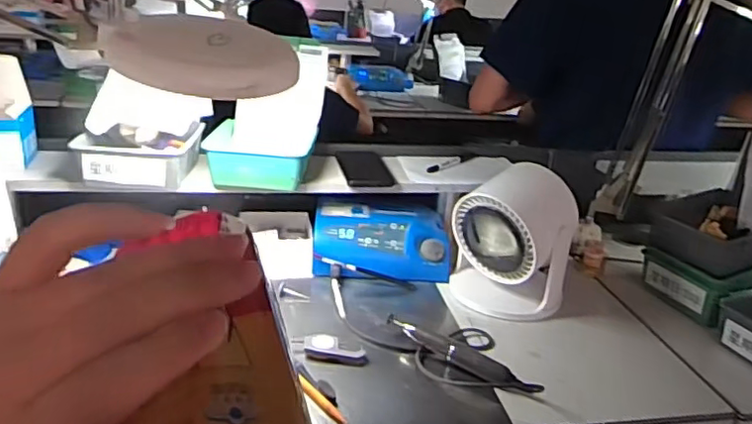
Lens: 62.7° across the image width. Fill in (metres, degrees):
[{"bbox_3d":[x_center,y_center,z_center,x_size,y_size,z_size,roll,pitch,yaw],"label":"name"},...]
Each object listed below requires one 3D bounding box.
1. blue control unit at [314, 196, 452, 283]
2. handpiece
[{"bbox_3d":[0.009,0.046,1.066,0.228,0.076,0.160,2,22,-4],"label":"blue control unit"},{"bbox_3d":[0.110,0.186,0.804,0.218,0.027,0.021,17,25,28],"label":"handpiece"}]

